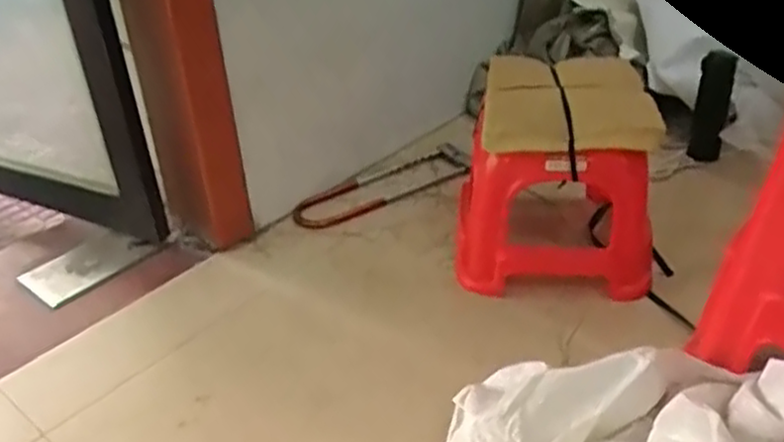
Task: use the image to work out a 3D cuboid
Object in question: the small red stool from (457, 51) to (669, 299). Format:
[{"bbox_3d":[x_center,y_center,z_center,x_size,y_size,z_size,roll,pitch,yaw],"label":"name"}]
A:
[{"bbox_3d":[0.257,-0.077,1.147,0.288,0.281,0.283,2,33,8],"label":"small red stool"}]

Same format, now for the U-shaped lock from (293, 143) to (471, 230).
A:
[{"bbox_3d":[-0.016,-0.070,1.429,0.387,0.022,0.112,-21,37,-25],"label":"U-shaped lock"}]

